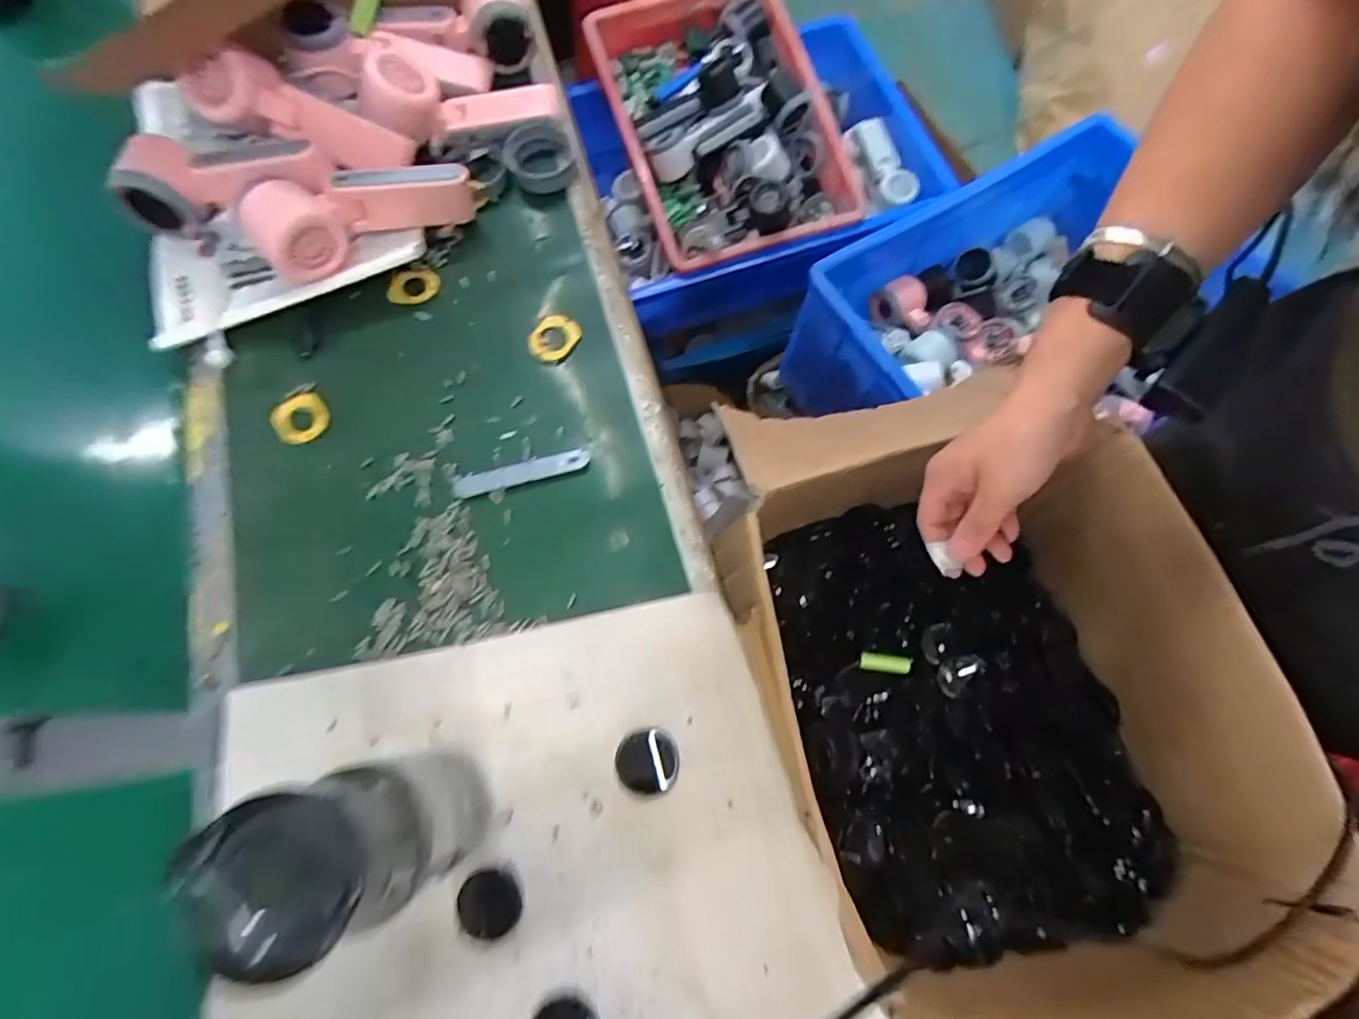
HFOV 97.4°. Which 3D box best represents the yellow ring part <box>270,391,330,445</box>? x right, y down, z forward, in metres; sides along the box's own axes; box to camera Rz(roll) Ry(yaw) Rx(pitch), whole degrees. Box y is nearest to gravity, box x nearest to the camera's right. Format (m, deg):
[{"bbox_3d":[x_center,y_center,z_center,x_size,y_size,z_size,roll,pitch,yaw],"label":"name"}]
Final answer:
[{"bbox_3d":[-0.286,-0.069,0.451,0.040,0.008,0.037,0,70,1],"label":"yellow ring part"}]

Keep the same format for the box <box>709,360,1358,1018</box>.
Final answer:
[{"bbox_3d":[0.243,0.155,0.495,0.322,0.234,0.390,-17,71,-5],"label":"box"}]

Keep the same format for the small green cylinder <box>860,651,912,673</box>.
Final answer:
[{"bbox_3d":[0.207,0.154,0.600,0.050,0.010,0.017,5,71,3],"label":"small green cylinder"}]

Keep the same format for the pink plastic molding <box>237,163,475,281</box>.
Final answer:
[{"bbox_3d":[-0.245,-0.234,0.467,0.156,0.078,0.040,-34,73,-10],"label":"pink plastic molding"}]

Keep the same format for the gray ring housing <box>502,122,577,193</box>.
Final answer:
[{"bbox_3d":[-0.123,-0.308,0.523,0.058,0.021,0.061,0,70,1],"label":"gray ring housing"}]

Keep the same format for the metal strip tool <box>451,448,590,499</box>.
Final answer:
[{"bbox_3d":[-0.115,-0.027,0.431,0.098,0.004,0.017,-14,69,-4],"label":"metal strip tool"}]

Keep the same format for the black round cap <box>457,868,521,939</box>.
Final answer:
[{"bbox_3d":[-0.109,0.224,0.340,0.033,0.008,0.033,0,70,1],"label":"black round cap"}]

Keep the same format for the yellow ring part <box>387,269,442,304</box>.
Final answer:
[{"bbox_3d":[-0.217,-0.183,0.487,0.042,0.005,0.029,-18,83,-15],"label":"yellow ring part"}]

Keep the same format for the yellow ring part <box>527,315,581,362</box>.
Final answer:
[{"bbox_3d":[-0.098,-0.135,0.468,0.033,0.010,0.042,37,75,13],"label":"yellow ring part"}]

